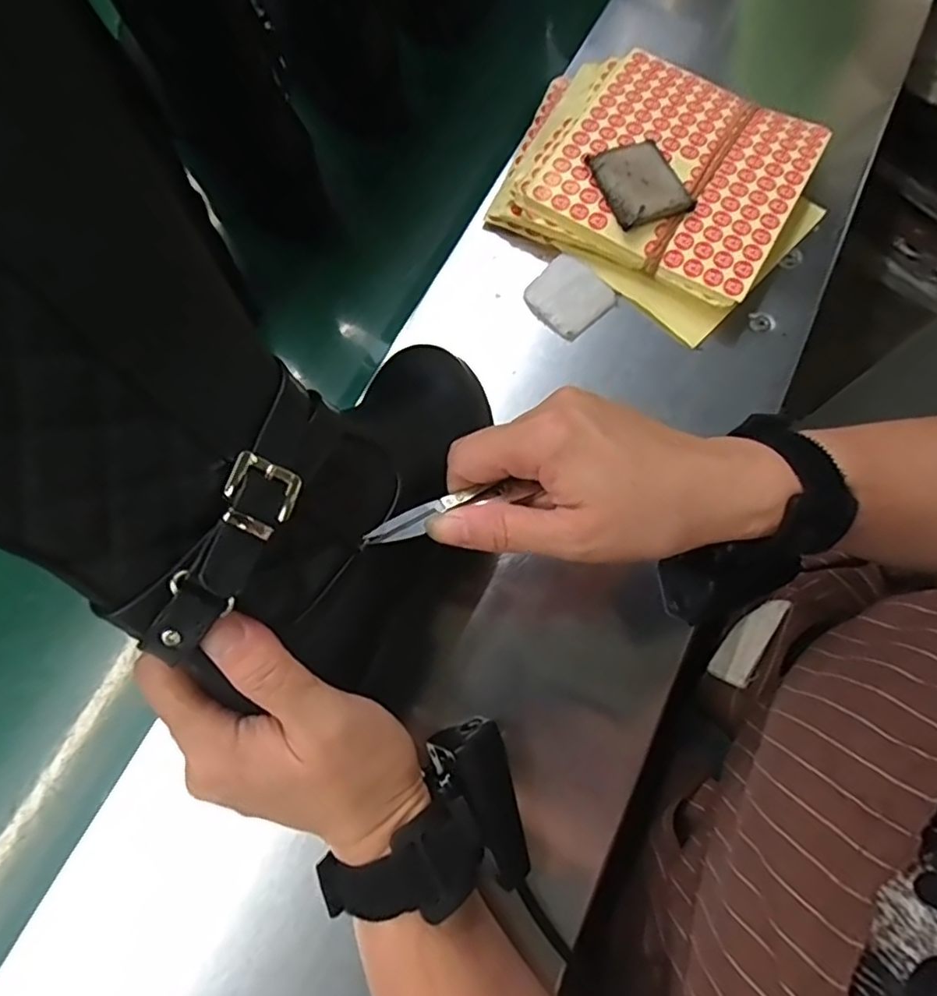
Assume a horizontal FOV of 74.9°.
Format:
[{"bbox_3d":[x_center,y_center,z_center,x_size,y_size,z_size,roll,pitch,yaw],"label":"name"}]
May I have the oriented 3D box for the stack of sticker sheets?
[{"bbox_3d":[0.134,-0.231,0.430,0.215,0.039,0.189,34,75,8],"label":"stack of sticker sheets"}]

